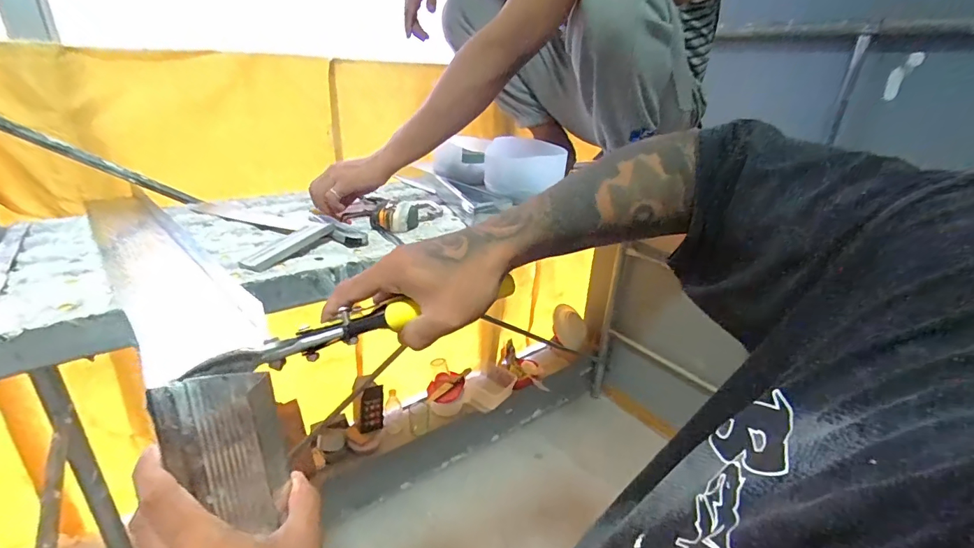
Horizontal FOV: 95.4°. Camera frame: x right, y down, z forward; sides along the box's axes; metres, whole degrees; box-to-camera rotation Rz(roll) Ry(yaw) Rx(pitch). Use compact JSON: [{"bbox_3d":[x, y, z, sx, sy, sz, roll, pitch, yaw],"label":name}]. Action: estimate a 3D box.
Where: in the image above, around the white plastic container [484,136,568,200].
[{"bbox_3d":[0.071,-0.203,0.844,0.149,0.087,0.118,5,25,4],"label":"white plastic container"}]

